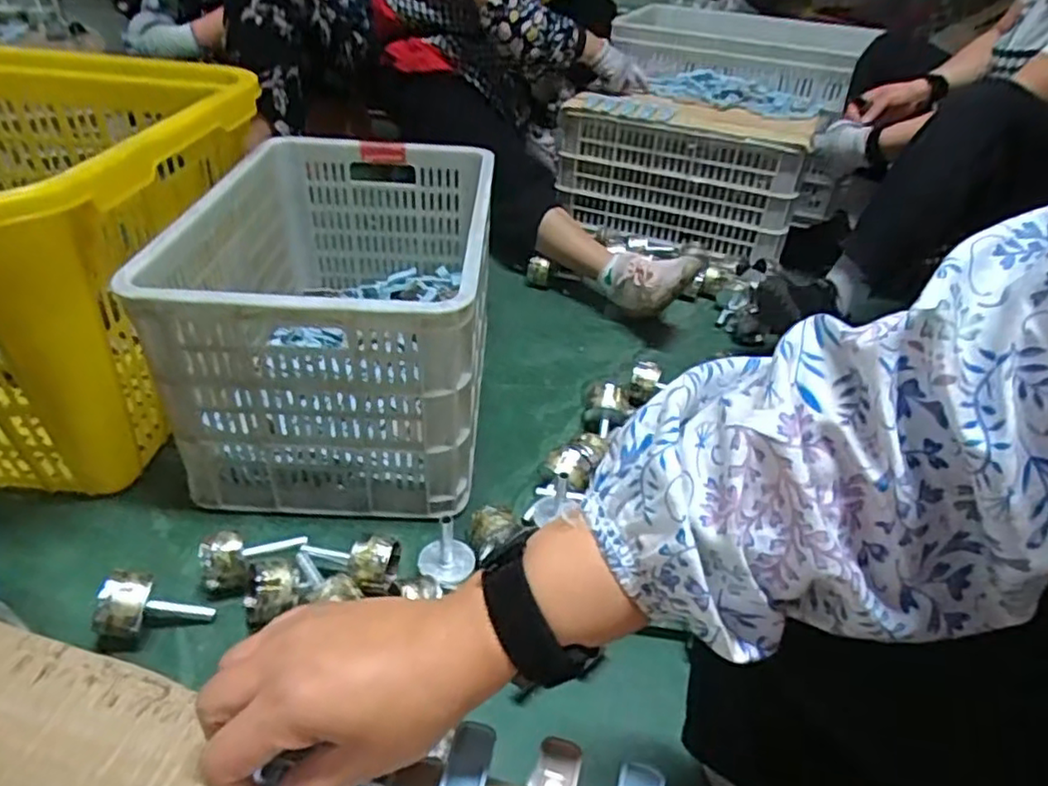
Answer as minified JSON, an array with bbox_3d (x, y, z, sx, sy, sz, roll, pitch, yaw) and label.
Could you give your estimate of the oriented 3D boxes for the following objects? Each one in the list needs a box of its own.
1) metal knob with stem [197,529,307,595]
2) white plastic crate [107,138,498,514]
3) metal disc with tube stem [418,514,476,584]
[{"bbox_3d":[-0.294,0.184,0.727,0.107,0.064,0.053,-9,39,-18],"label":"metal knob with stem"},{"bbox_3d":[-0.241,-0.130,0.923,0.364,0.289,0.522,3,37,-2],"label":"white plastic crate"},{"bbox_3d":[-0.083,0.165,0.713,0.061,0.064,0.054,1,37,-4],"label":"metal disc with tube stem"}]

